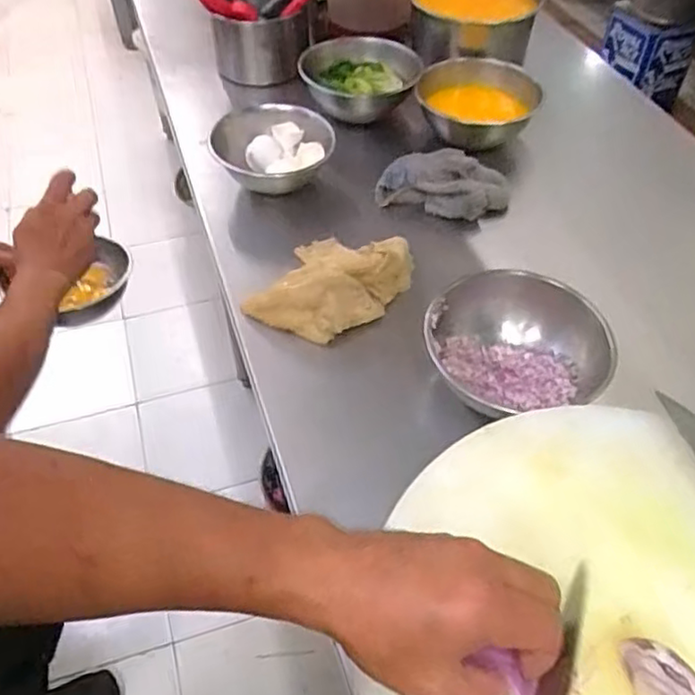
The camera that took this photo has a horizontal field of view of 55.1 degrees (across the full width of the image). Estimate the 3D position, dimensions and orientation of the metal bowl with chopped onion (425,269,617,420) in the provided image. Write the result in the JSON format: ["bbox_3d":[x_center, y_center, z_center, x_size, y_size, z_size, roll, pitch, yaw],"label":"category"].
[{"bbox_3d":[0.151,-0.002,0.642,0.158,0.077,0.150,1,51,-1],"label":"metal bowl with chopped onion"}]

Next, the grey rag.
[{"bbox_3d":[0.126,-0.216,0.857,0.159,0.051,0.087,14,52,11],"label":"grey rag"}]

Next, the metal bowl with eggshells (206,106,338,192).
[{"bbox_3d":[-0.102,-0.263,0.880,0.150,0.075,0.156,1,51,-1],"label":"metal bowl with eggshells"}]

